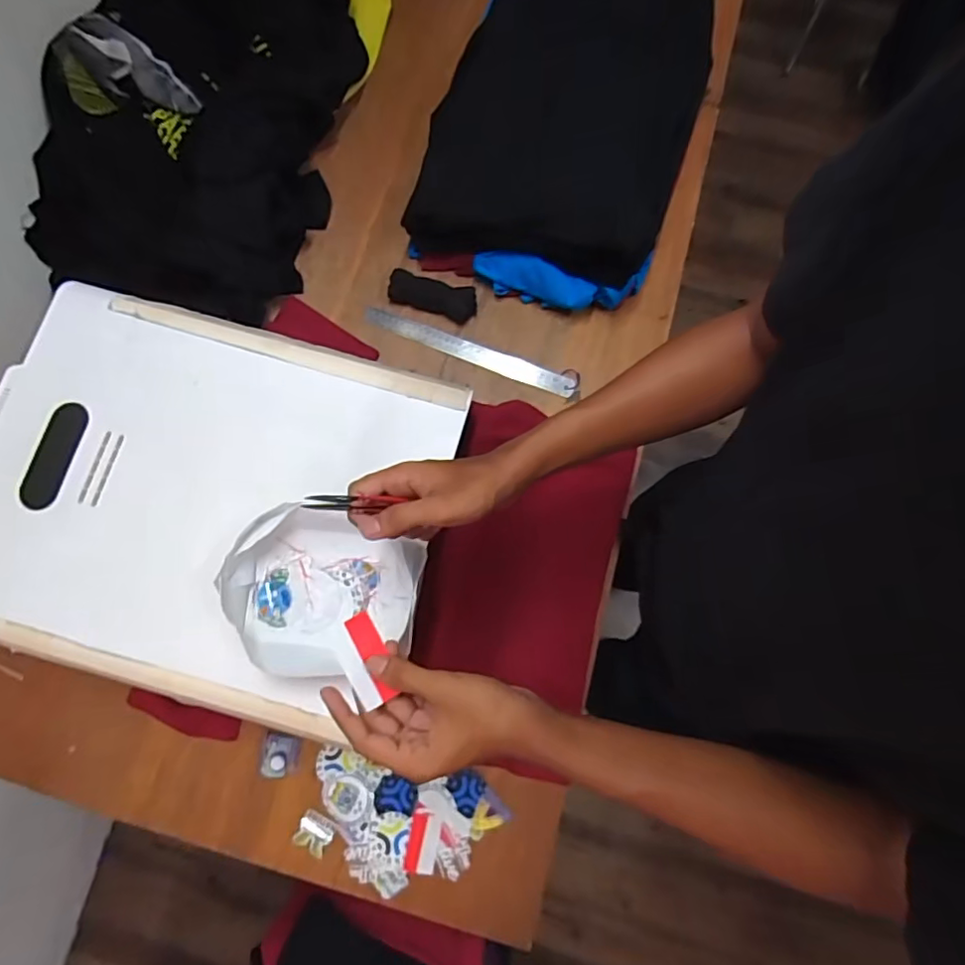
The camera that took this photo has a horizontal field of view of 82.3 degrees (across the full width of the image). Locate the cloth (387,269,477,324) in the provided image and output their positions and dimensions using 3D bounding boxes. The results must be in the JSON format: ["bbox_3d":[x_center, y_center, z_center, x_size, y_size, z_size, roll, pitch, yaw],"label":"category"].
[{"bbox_3d":[-0.072,-0.273,0.803,0.126,0.026,0.045,16,78,4],"label":"cloth"}]

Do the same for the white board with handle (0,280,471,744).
[{"bbox_3d":[-0.309,0.012,0.601,0.488,0.035,0.392,15,78,4],"label":"white board with handle"}]

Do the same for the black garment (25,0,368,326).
[{"bbox_3d":[-0.401,-0.506,0.778,0.353,0.144,0.589,14,78,4],"label":"black garment"}]

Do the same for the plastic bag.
[{"bbox_3d":[-0.157,0.109,0.551,0.186,0.053,0.161,2,78,1],"label":"plastic bag"}]

